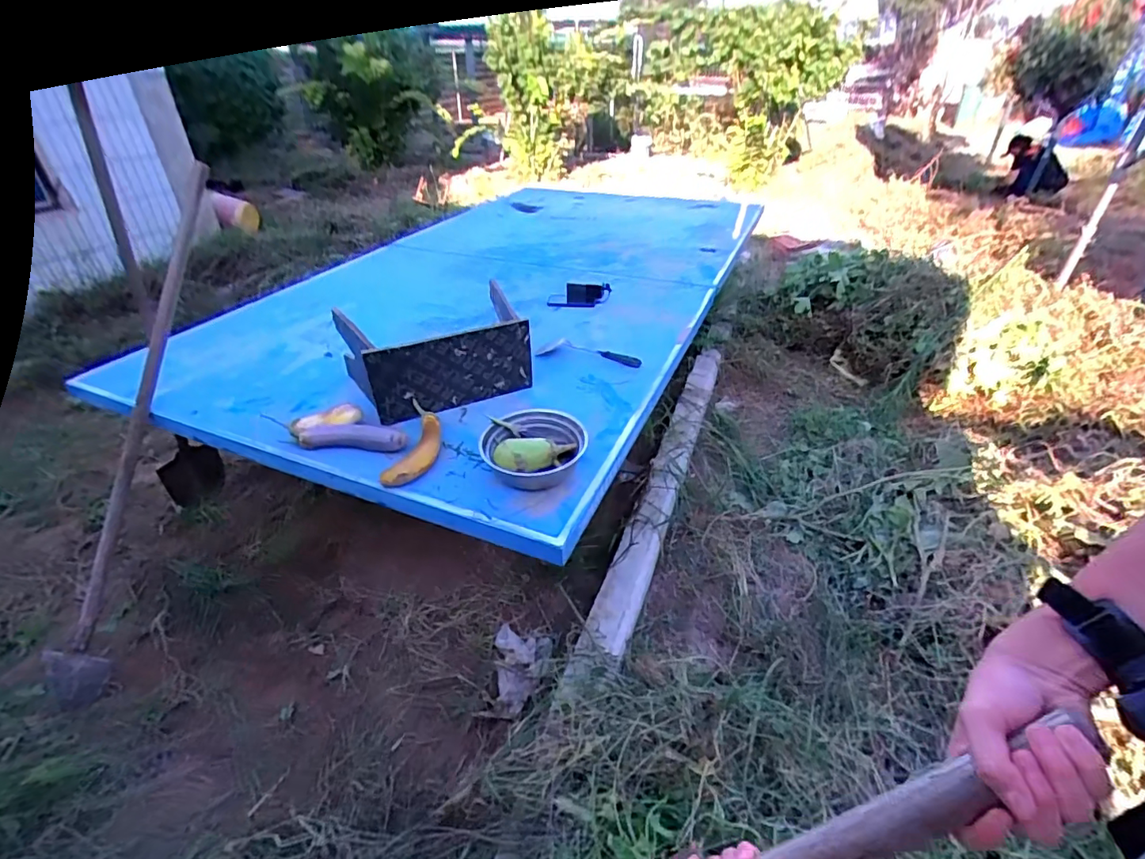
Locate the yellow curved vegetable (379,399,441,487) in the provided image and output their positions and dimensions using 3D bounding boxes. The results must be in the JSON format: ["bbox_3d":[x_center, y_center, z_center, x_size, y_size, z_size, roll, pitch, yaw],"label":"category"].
[{"bbox_3d":[-0.341,0.032,1.195,0.098,0.049,0.247,2,34,4],"label":"yellow curved vegetable"}]

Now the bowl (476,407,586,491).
[{"bbox_3d":[-0.083,0.037,1.146,0.215,0.085,0.203,0,34,0],"label":"bowl"}]

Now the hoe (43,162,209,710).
[{"bbox_3d":[-1.068,0.000,1.311,0.130,1.338,0.083,12,-2,13],"label":"hoe"}]

